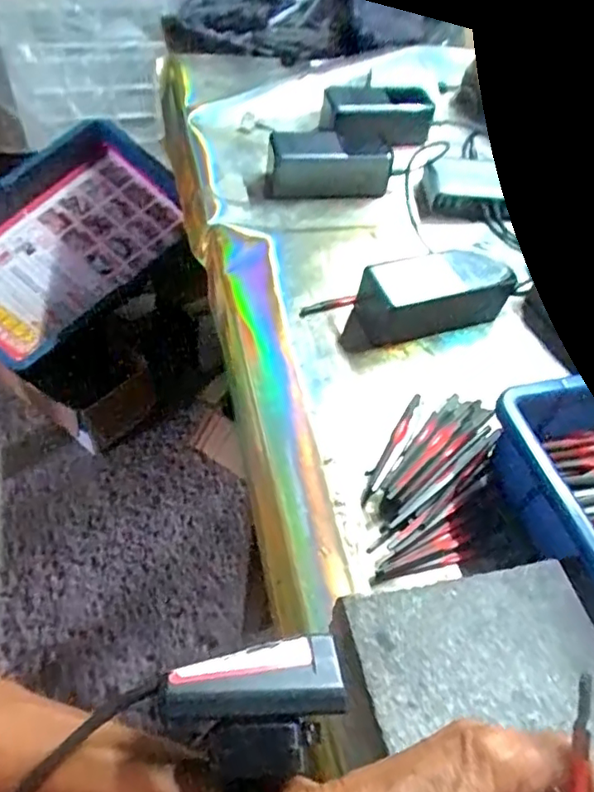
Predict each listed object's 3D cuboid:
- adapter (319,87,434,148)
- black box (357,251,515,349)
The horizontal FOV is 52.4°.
[{"bbox_3d":[0.096,-0.329,0.705,0.130,0.048,0.040,3,52,-5],"label":"adapter"},{"bbox_3d":[0.114,-0.087,0.516,0.135,0.057,0.053,-12,55,-14],"label":"black box"}]

